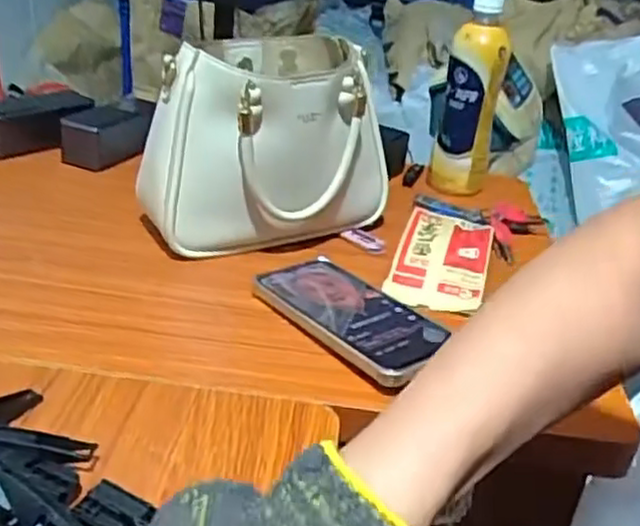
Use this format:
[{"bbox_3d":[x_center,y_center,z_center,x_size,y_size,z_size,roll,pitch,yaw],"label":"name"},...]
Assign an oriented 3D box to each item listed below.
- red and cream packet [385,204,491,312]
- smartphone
[{"bbox_3d":[0.113,-0.009,0.664,0.081,0.031,0.148,13,29,10],"label":"red and cream packet"},{"bbox_3d":[0.026,0.037,0.557,0.083,0.012,0.165,-19,36,-35],"label":"smartphone"}]

